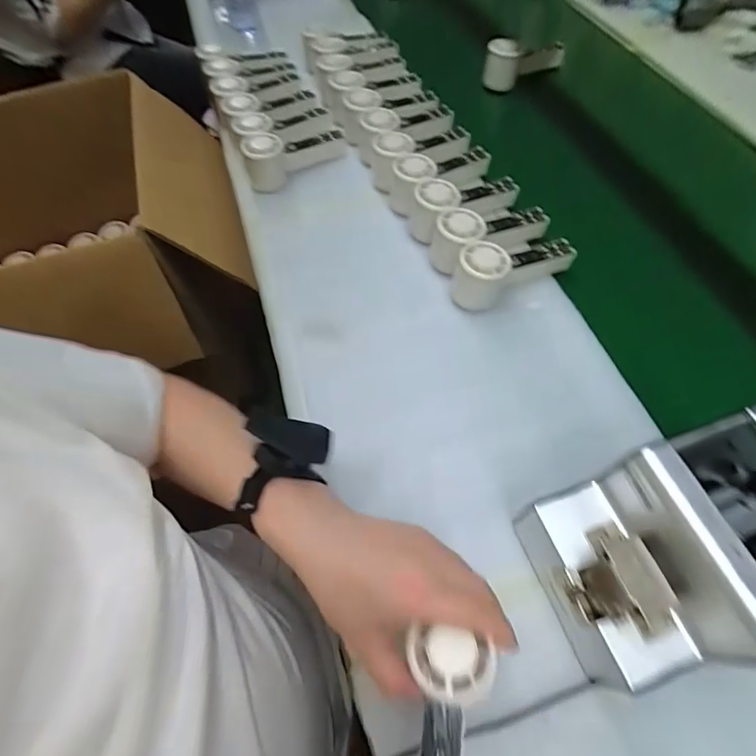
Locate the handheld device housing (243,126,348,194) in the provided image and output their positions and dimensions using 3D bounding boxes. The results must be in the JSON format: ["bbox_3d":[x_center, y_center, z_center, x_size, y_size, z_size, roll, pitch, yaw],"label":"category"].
[{"bbox_3d":[-0.113,-0.326,0.645,0.159,0.054,0.063,-32,64,-14],"label":"handheld device housing"}]

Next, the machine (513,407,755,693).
[{"bbox_3d":[0.215,0.122,0.319,0.170,0.147,0.120,-17,61,-6],"label":"machine"}]

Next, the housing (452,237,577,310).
[{"bbox_3d":[0.159,-0.136,0.512,0.147,0.057,0.051,-26,63,-11],"label":"housing"}]

